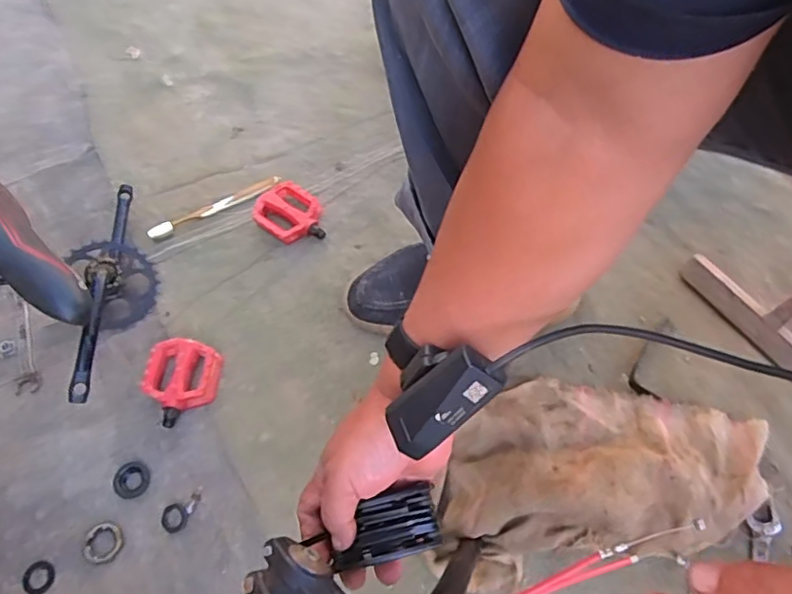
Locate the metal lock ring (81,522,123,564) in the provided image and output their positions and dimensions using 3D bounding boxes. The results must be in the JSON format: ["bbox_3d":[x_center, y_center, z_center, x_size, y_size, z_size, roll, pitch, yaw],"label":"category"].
[{"bbox_3d":[-0.291,0.244,0.576,0.039,0.004,0.036,0,62,1],"label":"metal lock ring"}]

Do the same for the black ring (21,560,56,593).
[{"bbox_3d":[-0.349,0.274,0.567,0.032,0.004,0.030,0,62,1],"label":"black ring"}]

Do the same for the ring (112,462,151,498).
[{"bbox_3d":[-0.275,0.190,0.605,0.036,0.010,0.037,0,62,1],"label":"ring"}]

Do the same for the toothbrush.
[{"bbox_3d":[-0.237,-0.121,0.765,0.181,0.015,0.017,-29,66,-13],"label":"toothbrush"}]

